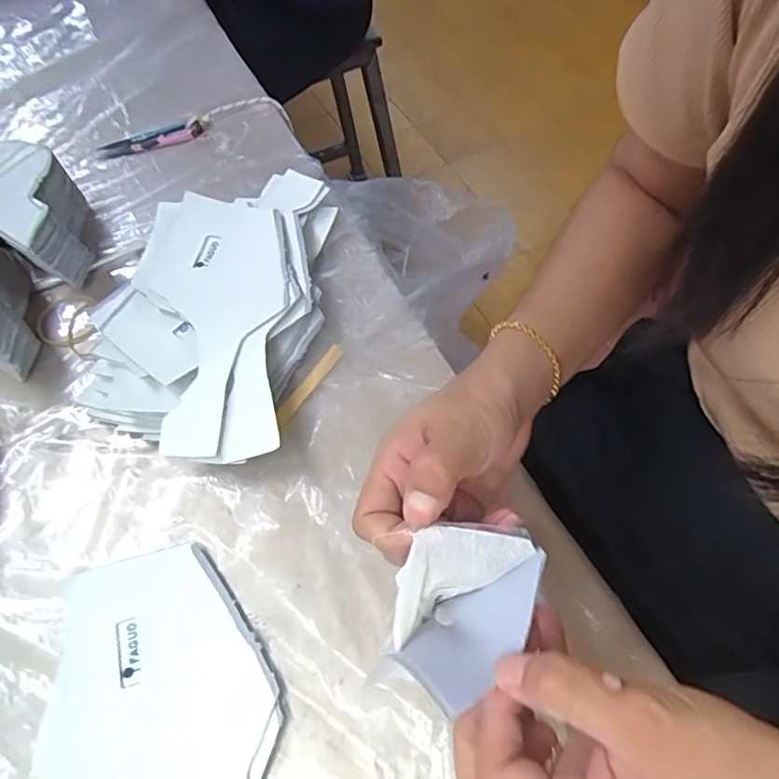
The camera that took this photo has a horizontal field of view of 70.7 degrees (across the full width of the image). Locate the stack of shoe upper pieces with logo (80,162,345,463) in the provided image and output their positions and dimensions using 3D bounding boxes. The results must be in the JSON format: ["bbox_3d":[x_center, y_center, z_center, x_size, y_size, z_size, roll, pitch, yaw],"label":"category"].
[{"bbox_3d":[-0.130,-0.069,0.412,0.156,0.034,0.260,3,61,6],"label":"stack of shoe upper pieces with logo"}]

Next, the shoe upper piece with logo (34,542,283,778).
[{"bbox_3d":[-0.112,0.193,0.275,0.114,0.006,0.221,-17,61,-6],"label":"shoe upper piece with logo"}]

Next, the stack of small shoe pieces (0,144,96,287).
[{"bbox_3d":[-0.309,-0.150,0.451,0.169,0.063,0.100,22,64,16],"label":"stack of small shoe pieces"}]

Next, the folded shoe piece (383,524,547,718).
[{"bbox_3d":[0.030,0.092,0.229,0.053,0.031,0.066,15,63,12],"label":"folded shoe piece"}]

